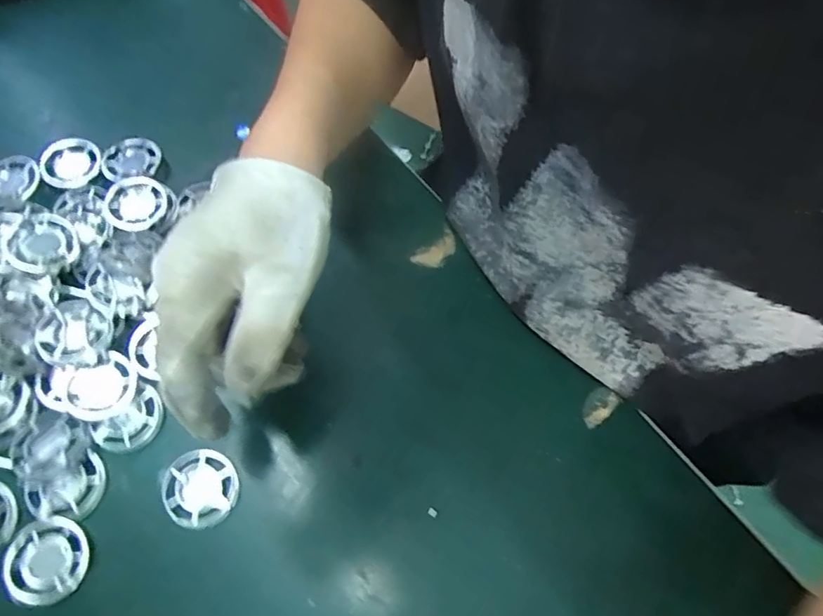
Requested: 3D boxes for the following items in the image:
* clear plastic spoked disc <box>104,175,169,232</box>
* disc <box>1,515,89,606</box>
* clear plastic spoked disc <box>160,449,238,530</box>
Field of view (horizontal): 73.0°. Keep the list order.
[{"bbox_3d":[-0.184,-0.070,0.371,0.039,0.007,0.039,1,66,-2],"label":"clear plastic spoked disc"},{"bbox_3d":[-0.190,0.132,0.290,0.039,0.008,0.040,1,66,-2],"label":"disc"},{"bbox_3d":[-0.118,0.101,0.310,0.042,0.004,0.040,1,66,-2],"label":"clear plastic spoked disc"}]

